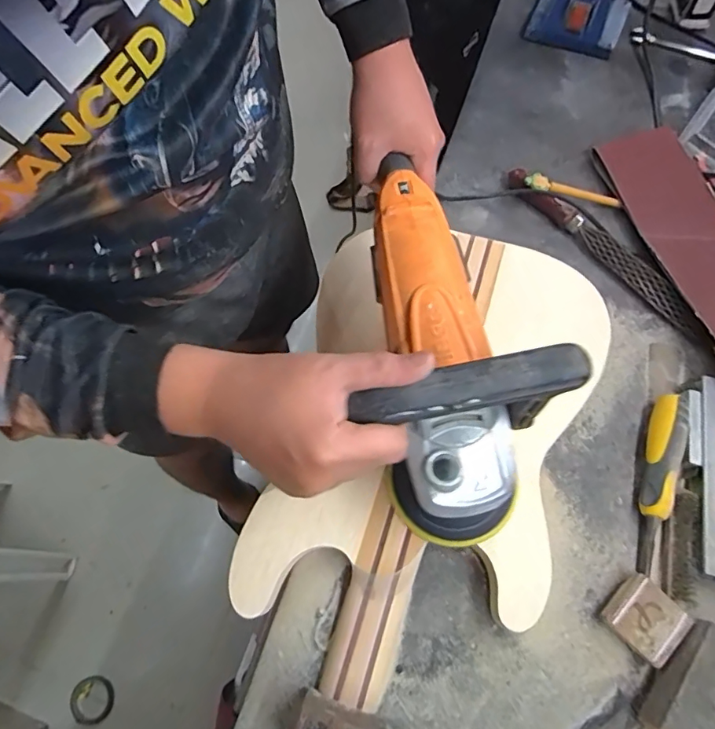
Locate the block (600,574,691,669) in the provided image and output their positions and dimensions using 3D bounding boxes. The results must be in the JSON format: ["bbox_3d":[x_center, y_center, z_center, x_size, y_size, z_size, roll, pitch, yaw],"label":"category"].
[{"bbox_3d":[0.258,0.229,0.430,0.053,0.027,0.058,-40,71,-14],"label":"block"}]

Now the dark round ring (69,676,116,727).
[{"bbox_3d":[-0.600,0.760,1.081,0.103,0.018,0.091,38,73,16],"label":"dark round ring"}]

